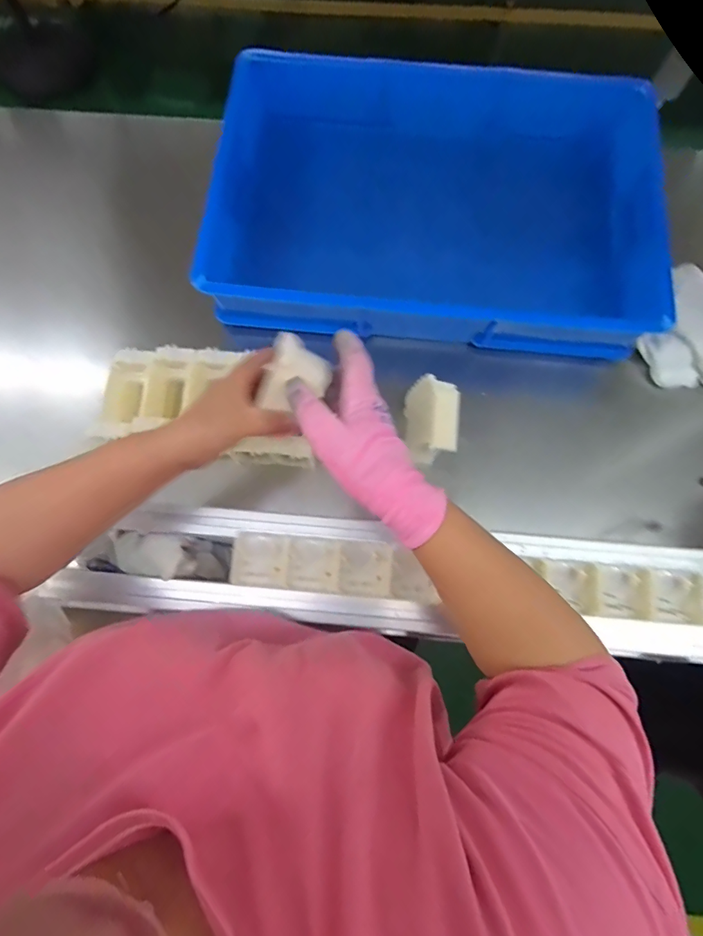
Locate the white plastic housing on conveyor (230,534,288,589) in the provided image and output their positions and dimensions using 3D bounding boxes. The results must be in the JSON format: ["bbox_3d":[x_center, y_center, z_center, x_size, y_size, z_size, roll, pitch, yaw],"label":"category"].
[{"bbox_3d":[-0.089,0.091,0.432,0.053,0.010,0.049,5,76,1],"label":"white plastic housing on conveyor"}]

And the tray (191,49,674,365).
[{"bbox_3d":[0.121,-0.379,0.629,0.615,0.121,0.396,4,76,1],"label":"tray"}]

